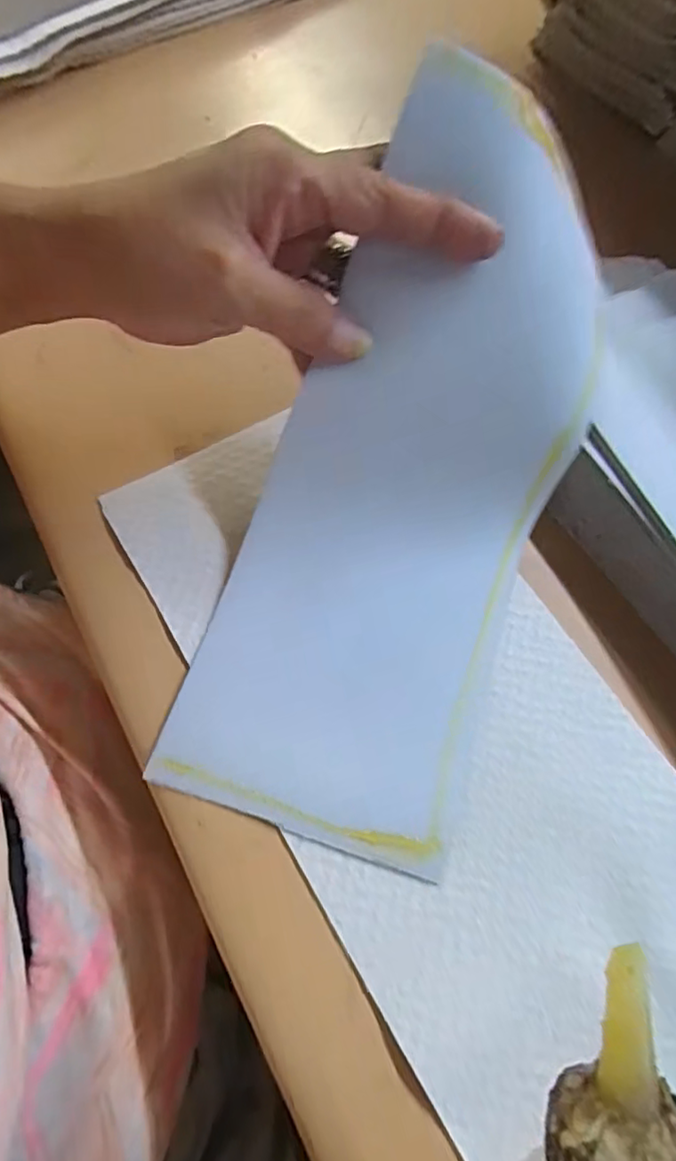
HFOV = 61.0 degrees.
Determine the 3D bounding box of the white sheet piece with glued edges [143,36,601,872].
[{"bbox_3d":[0.025,-0.030,0.208,0.101,0.060,0.240,21,95,8],"label":"white sheet piece with glued edges"}]

